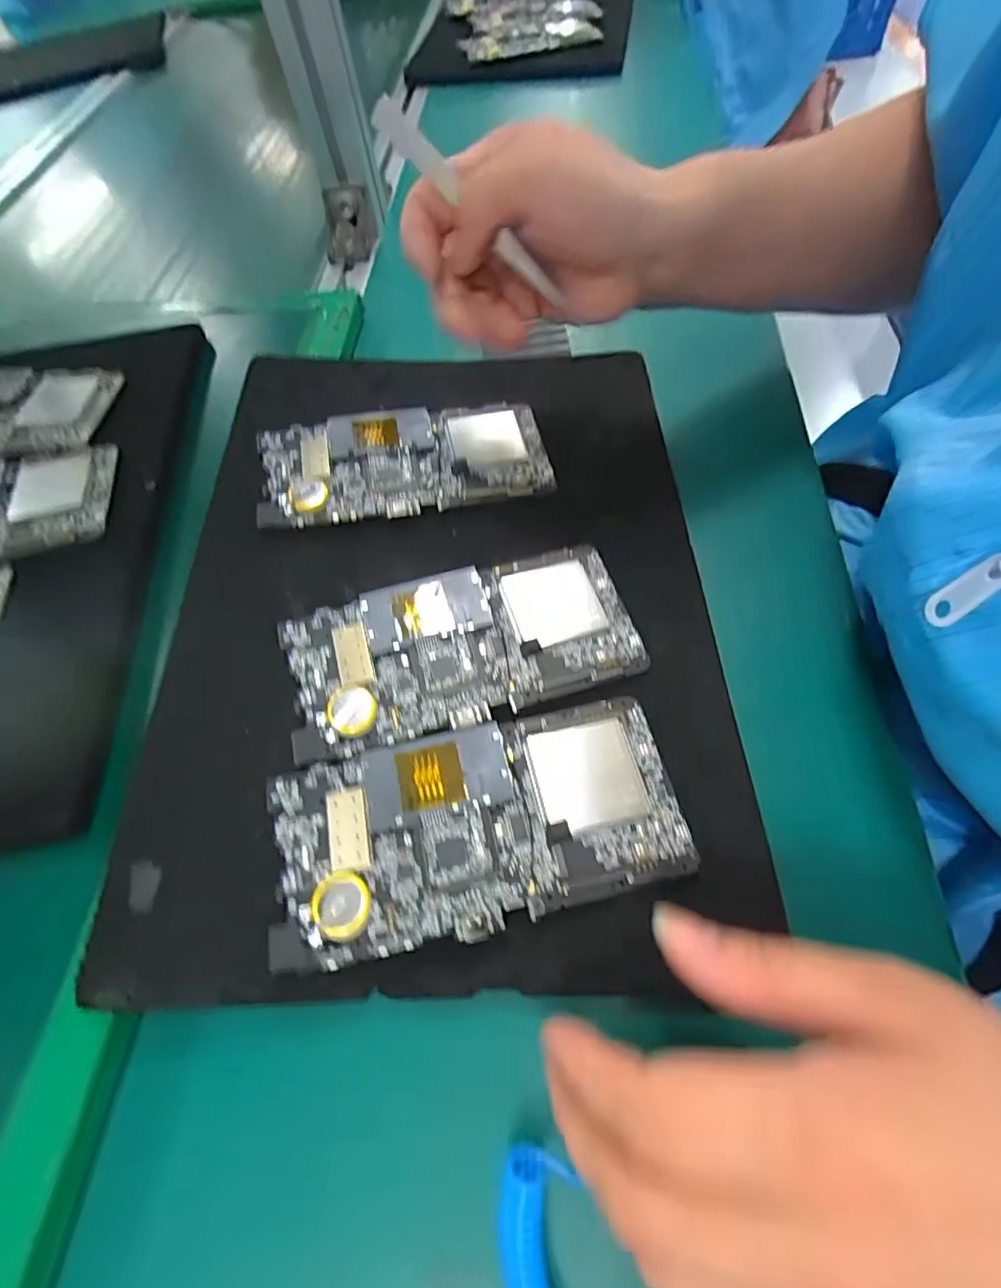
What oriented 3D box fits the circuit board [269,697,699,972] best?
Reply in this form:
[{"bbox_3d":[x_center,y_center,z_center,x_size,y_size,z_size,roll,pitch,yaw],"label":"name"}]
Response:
[{"bbox_3d":[-0.009,0.068,0.213,0.152,0.004,0.073,-11,62,-5],"label":"circuit board"}]

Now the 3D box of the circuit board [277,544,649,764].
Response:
[{"bbox_3d":[-0.016,-0.001,0.251,0.153,0.008,0.073,-19,60,-5],"label":"circuit board"}]

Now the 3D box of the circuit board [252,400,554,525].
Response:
[{"bbox_3d":[-0.051,-0.101,0.305,0.152,0.012,0.074,-12,60,-1],"label":"circuit board"}]

